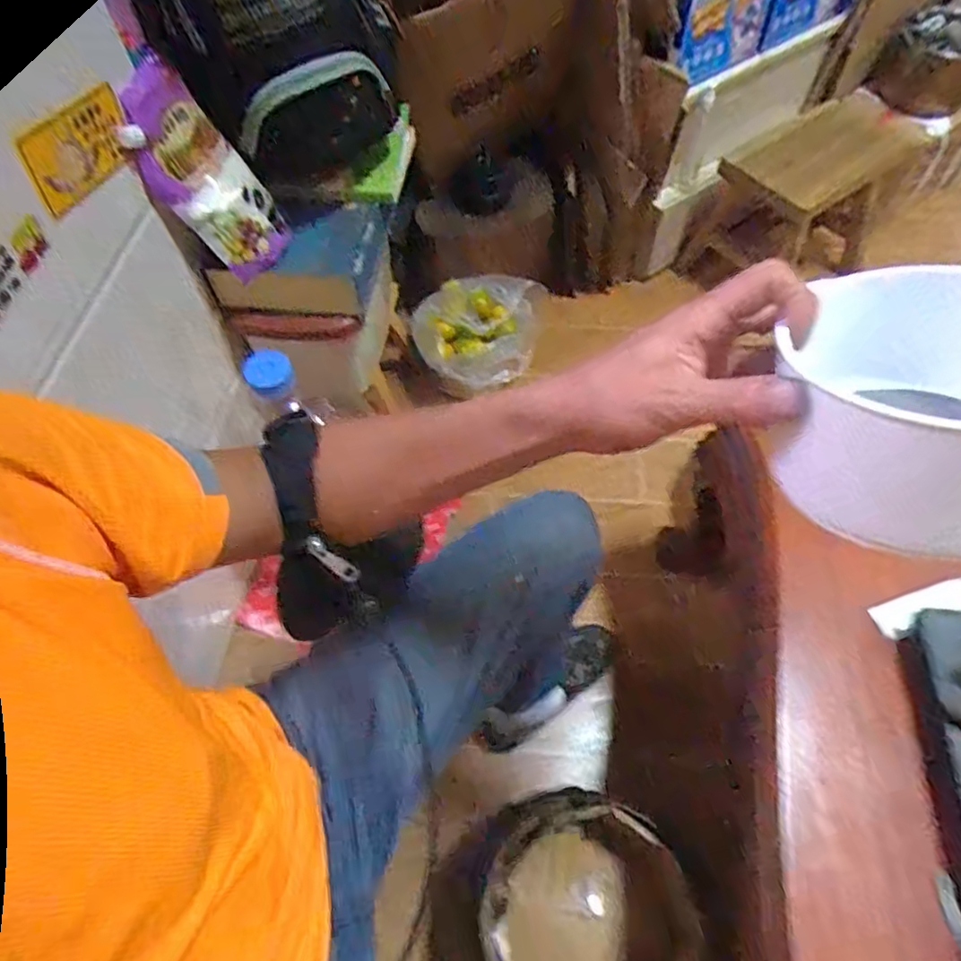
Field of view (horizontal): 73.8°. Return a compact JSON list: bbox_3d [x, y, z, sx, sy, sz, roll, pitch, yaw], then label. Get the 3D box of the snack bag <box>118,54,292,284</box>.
[{"bbox_3d":[-0.361,-0.387,0.829,0.070,0.256,0.132,9,52,46],"label":"snack bag"}]

